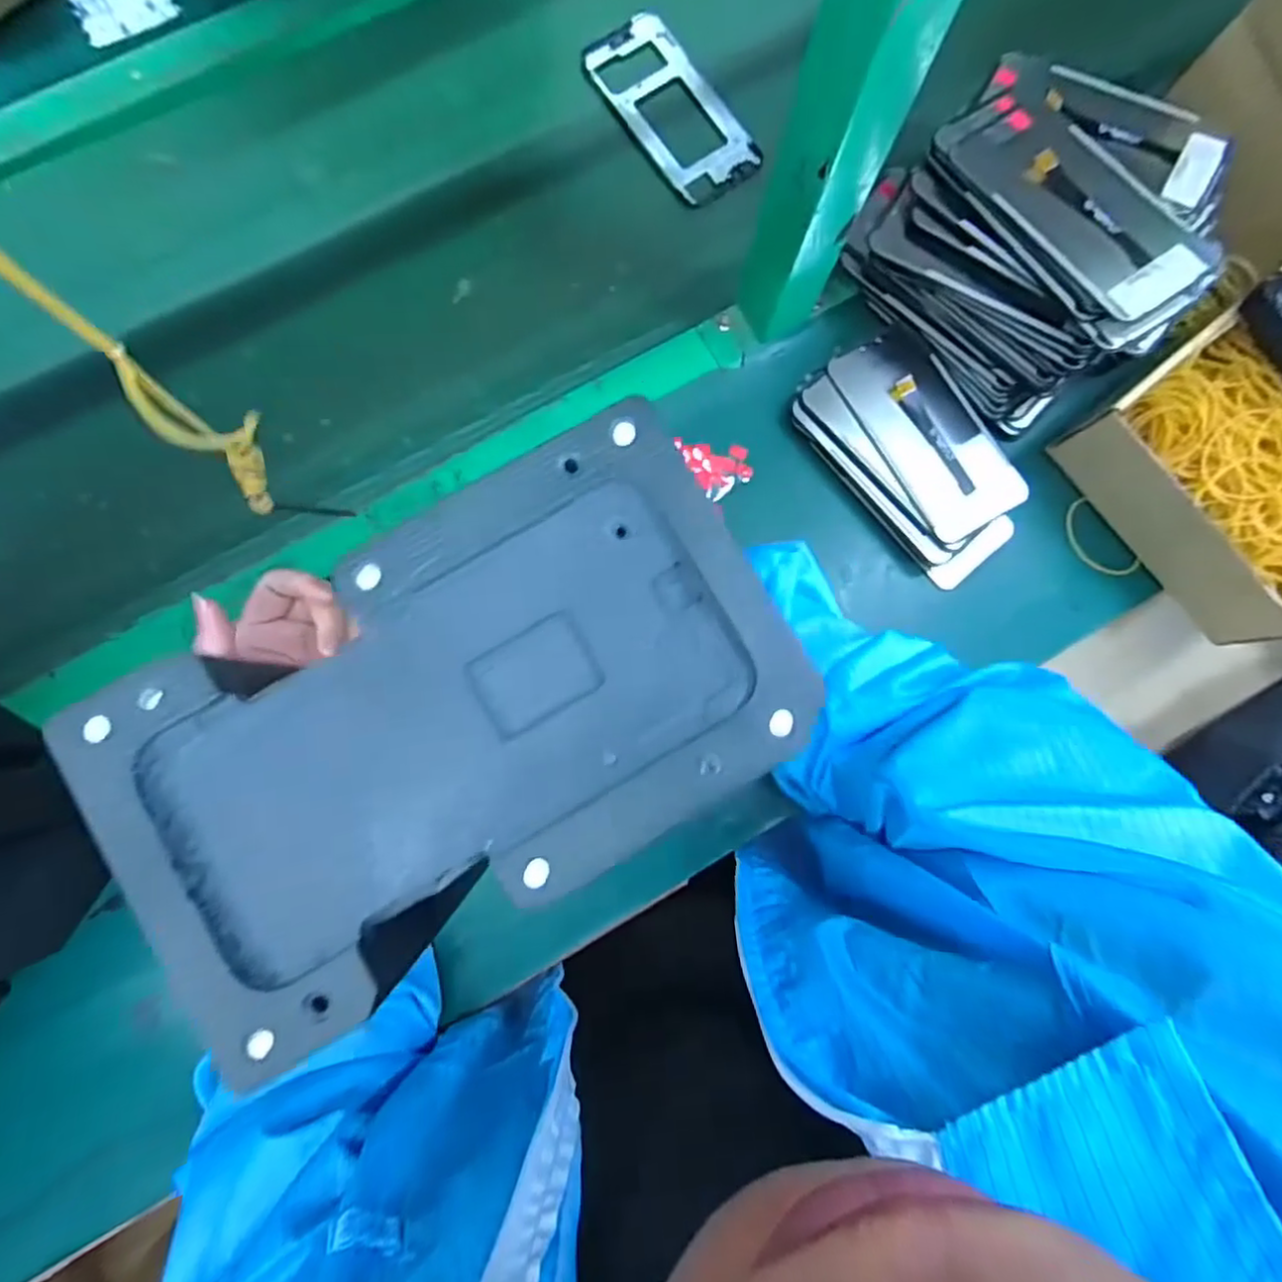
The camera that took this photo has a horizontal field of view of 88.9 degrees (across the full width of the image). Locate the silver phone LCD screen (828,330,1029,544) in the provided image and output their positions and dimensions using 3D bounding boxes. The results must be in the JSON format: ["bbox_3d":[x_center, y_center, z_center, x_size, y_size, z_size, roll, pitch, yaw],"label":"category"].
[{"bbox_3d":[0.204,-0.149,0.462,0.072,0.011,0.153,-30,83,-4],"label":"silver phone LCD screen"}]

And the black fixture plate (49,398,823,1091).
[{"bbox_3d":[-0.050,0.023,0.180,0.183,0.013,0.108,-32,85,-3],"label":"black fixture plate"}]

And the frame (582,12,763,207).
[{"bbox_3d":[0.024,-0.423,0.522,0.077,0.013,0.160,-34,86,-3],"label":"frame"}]

